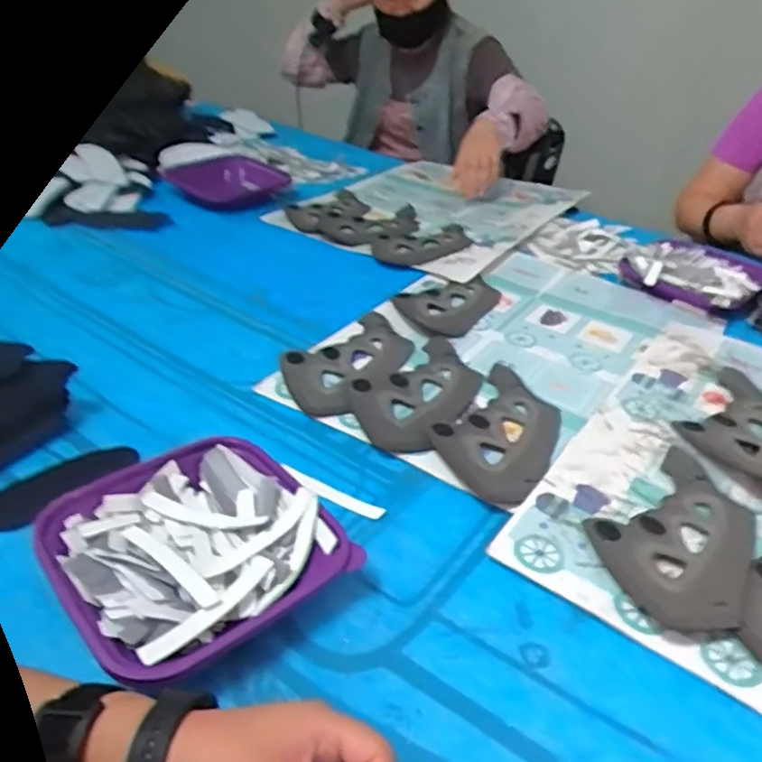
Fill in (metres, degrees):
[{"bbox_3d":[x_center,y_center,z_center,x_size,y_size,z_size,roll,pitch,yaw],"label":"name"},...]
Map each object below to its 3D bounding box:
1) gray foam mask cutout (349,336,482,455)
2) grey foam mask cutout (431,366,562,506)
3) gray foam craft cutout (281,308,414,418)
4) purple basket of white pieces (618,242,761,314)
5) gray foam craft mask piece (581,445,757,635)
[{"bbox_3d":[0.045,0.007,0.707,0.109,0.008,0.206,21,34,21],"label":"gray foam mask cutout"},{"bbox_3d":[0.126,0.046,0.661,0.112,0.010,0.196,24,35,25],"label":"grey foam mask cutout"},{"bbox_3d":[-0.032,-0.028,0.747,0.104,0.009,0.201,21,34,21],"label":"gray foam craft cutout"},{"bbox_3d":[0.449,-0.151,0.960,0.173,0.055,0.179,6,32,-3],"label":"purple basket of white pieces"},{"bbox_3d":[0.257,0.127,0.557,0.118,0.010,0.195,30,38,31],"label":"gray foam craft mask piece"}]

